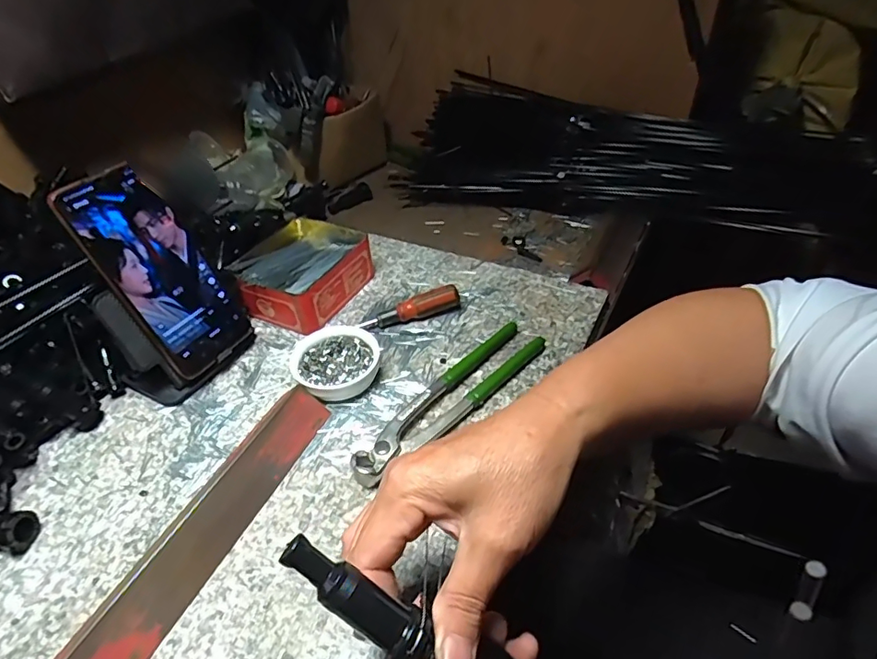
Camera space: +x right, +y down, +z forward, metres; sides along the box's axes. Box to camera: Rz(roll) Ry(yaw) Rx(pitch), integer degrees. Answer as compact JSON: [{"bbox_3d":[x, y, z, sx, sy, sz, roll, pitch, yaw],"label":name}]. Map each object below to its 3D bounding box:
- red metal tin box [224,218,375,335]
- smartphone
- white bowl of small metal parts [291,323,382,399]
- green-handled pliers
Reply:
[{"bbox_3d":[-0.138,-0.059,0.536,0.114,0.046,0.131,11,43,17],"label":"red metal tin box"},{"bbox_3d":[-0.220,-0.047,0.421,0.009,0.166,0.079,-5,34,39],"label":"smartphone"},{"bbox_3d":[-0.086,0.030,0.441,0.071,0.028,0.069,-3,41,2],"label":"white bowl of small metal parts"},{"bbox_3d":[0.010,0.051,0.416,0.040,0.020,0.197,30,52,33],"label":"green-handled pliers"}]

